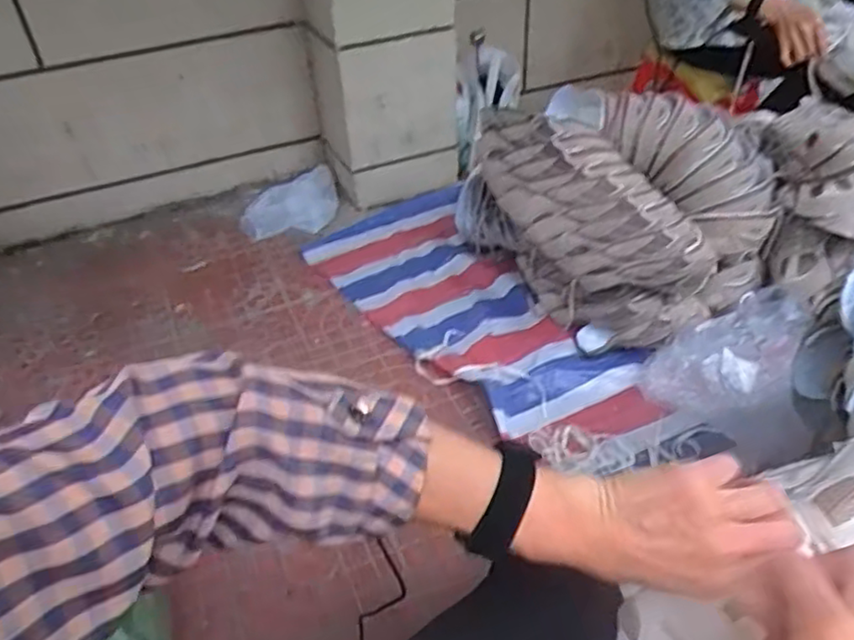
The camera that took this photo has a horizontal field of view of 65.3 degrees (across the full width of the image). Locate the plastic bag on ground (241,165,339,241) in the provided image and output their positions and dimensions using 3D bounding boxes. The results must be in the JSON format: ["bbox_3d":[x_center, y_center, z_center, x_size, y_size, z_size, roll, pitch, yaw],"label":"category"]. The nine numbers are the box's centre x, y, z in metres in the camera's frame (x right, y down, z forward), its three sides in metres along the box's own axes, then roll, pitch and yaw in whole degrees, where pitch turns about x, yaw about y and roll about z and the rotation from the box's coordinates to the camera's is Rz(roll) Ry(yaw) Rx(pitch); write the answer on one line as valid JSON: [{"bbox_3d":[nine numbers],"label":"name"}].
[{"bbox_3d":[-0.364,-0.302,1.766,0.264,0.091,0.174,-15,41,-14],"label":"plastic bag on ground"}]

